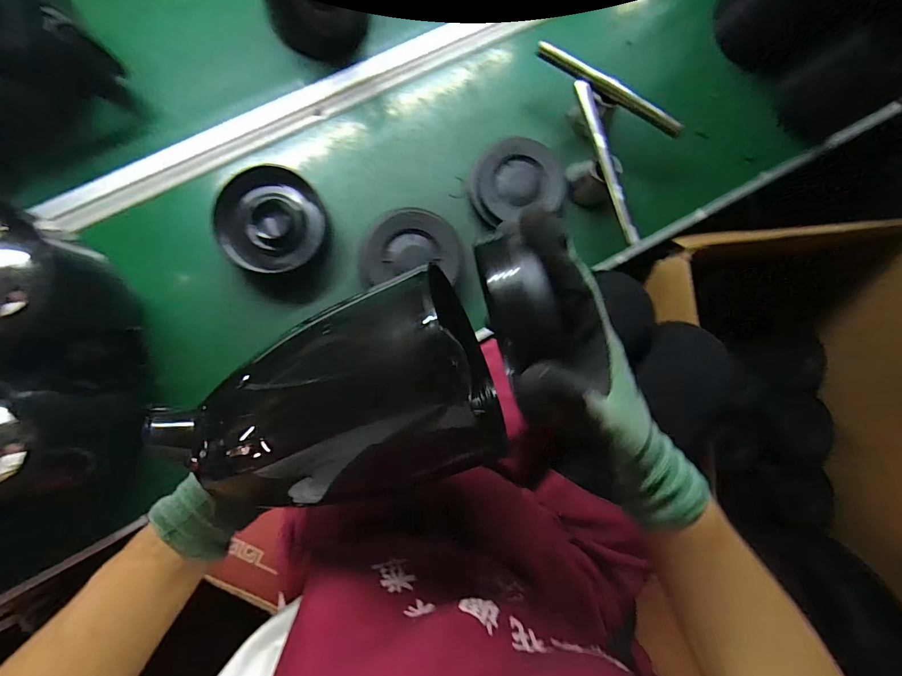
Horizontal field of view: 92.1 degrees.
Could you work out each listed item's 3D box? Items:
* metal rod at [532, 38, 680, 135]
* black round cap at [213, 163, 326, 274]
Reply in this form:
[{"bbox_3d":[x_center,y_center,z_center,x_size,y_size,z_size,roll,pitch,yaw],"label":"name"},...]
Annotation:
[{"bbox_3d":[0.192,-0.299,0.523,0.197,0.020,0.013,27,84,-5],"label":"metal rod"},{"bbox_3d":[-0.206,-0.134,0.503,0.108,0.044,0.115,0,87,-7],"label":"black round cap"}]

